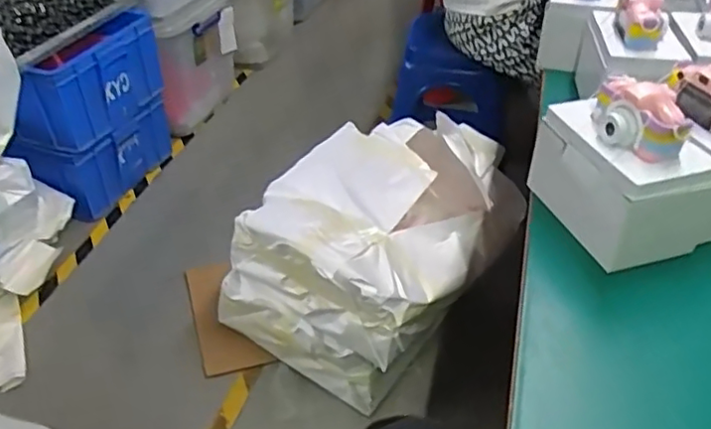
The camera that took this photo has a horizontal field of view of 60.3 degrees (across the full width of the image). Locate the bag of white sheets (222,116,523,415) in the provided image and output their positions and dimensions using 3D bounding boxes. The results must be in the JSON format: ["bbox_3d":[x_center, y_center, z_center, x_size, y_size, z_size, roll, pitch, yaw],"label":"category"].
[{"bbox_3d":[0.038,0.068,1.391,0.487,0.347,0.539,24,45,26],"label":"bag of white sheets"}]

